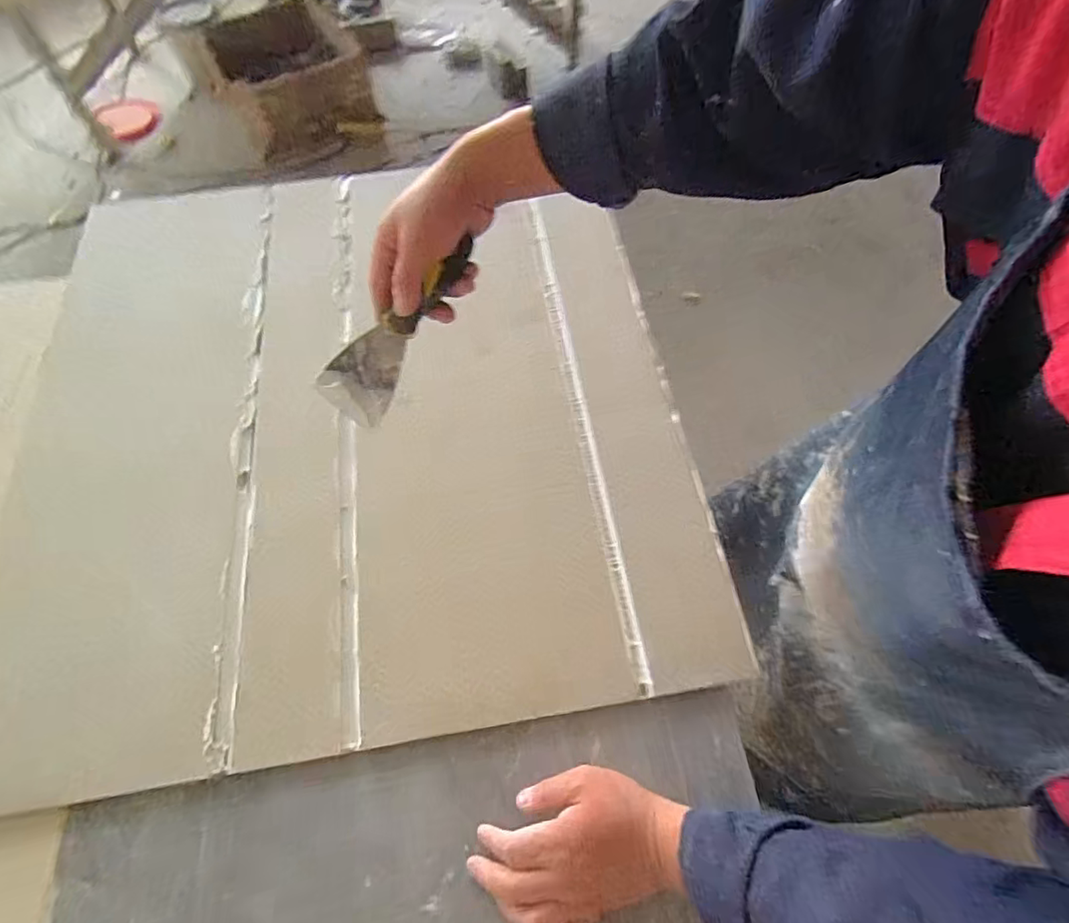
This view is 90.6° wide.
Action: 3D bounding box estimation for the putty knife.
[{"bbox_3d":[-0.120,-0.116,0.476,0.187,0.025,0.061,-46,70,13],"label":"putty knife"}]

